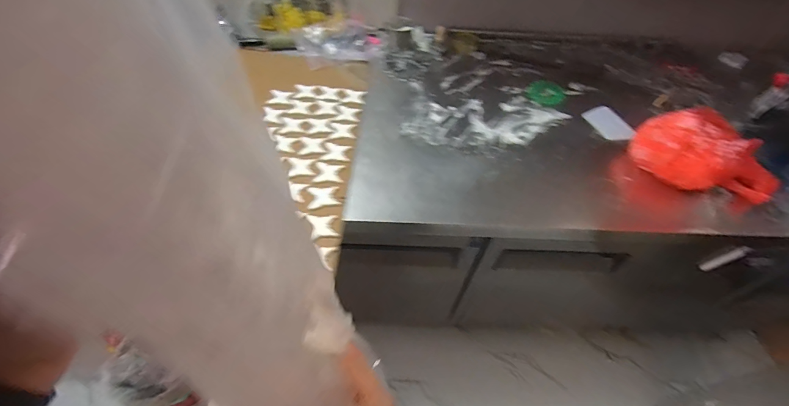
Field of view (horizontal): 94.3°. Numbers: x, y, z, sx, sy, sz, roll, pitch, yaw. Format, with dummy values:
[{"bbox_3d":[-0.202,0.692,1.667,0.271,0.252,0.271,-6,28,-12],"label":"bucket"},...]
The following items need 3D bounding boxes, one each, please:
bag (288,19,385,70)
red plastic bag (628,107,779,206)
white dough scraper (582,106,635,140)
[{"bbox_3d":[-0.170,-0.511,1.166,0.275,0.053,0.182,-27,59,-22],"label":"bag"},{"bbox_3d":[0.756,-0.113,0.873,0.337,0.125,0.171,7,52,2],"label":"red plastic bag"},{"bbox_3d":[0.602,-0.221,1.026,0.116,0.007,0.130,-16,59,-19],"label":"white dough scraper"}]

